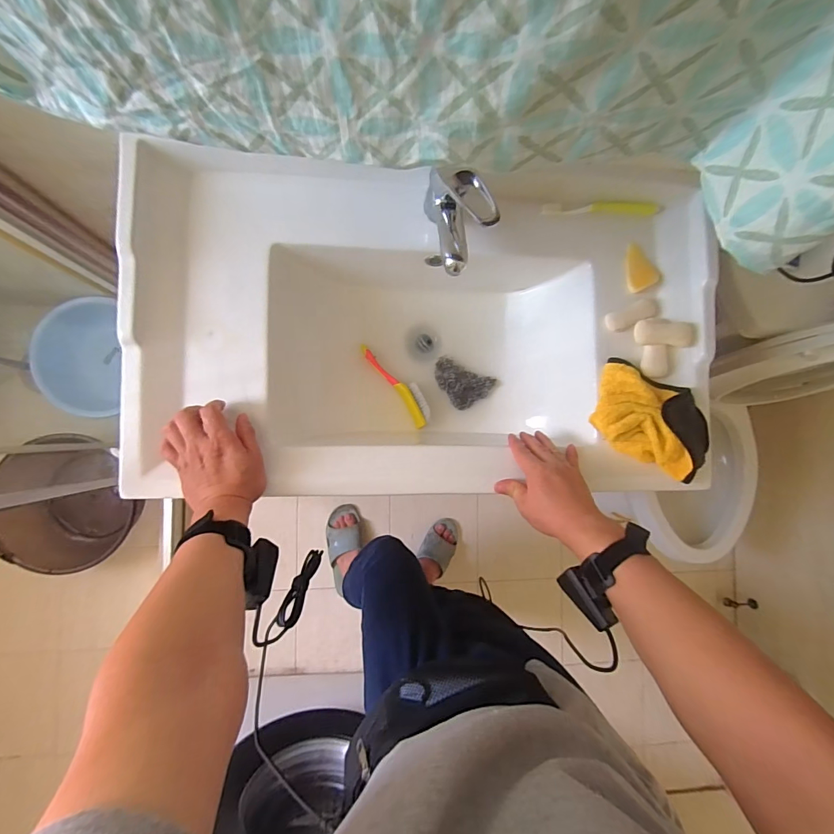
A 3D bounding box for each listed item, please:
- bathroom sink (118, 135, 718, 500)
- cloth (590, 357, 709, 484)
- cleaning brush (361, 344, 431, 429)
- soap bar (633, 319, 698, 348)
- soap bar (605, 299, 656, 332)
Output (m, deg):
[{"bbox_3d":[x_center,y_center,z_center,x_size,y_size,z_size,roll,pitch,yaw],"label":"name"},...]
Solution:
[{"bbox_3d":[0.020,-0.118,0.639,0.783,0.171,0.456,2,87,-8],"label":"bathroom sink"},{"bbox_3d":[0.338,0.001,0.587,0.167,0.061,0.126,28,84,-6],"label":"cloth"},{"bbox_3d":[-0.030,-0.057,0.693,0.039,0.022,0.164,-37,93,-8],"label":"cleaning brush"},{"bbox_3d":[0.362,-0.124,0.606,0.093,0.016,0.039,3,87,-8],"label":"soap bar"},{"bbox_3d":[0.322,-0.153,0.611,0.083,0.017,0.030,-23,91,-8],"label":"soap bar"}]

